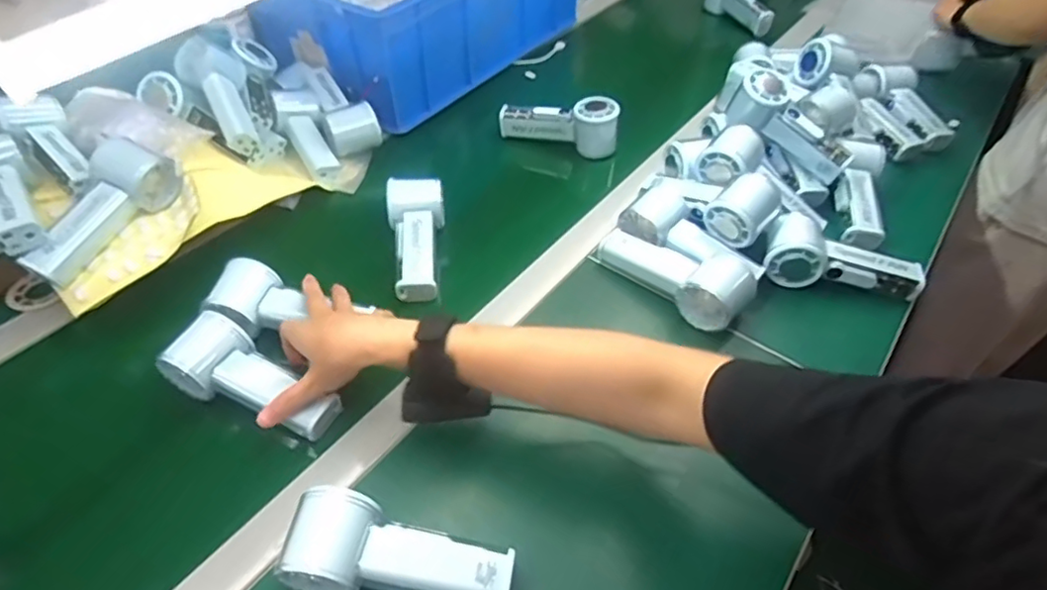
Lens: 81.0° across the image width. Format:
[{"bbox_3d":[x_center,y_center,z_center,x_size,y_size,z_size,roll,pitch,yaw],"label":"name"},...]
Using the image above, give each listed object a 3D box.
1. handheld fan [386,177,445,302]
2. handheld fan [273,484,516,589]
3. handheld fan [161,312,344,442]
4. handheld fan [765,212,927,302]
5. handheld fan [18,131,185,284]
[{"bbox_3d":[-0.111,-0.057,0.637,0.058,0.057,0.134,-4,47,-4],"label":"handheld fan"},{"bbox_3d":[-0.085,0.181,0.415,0.149,0.041,0.060,16,47,-3],"label":"handheld fan"},{"bbox_3d":[-0.229,0.076,0.521,0.146,0.041,0.062,29,51,3],"label":"handheld fan"},{"bbox_3d":[0.324,-0.036,0.617,0.148,0.047,0.062,15,48,14],"label":"handheld fan"},{"bbox_3d":[-0.403,-0.079,0.580,0.078,0.046,0.153,18,62,16],"label":"handheld fan"}]

